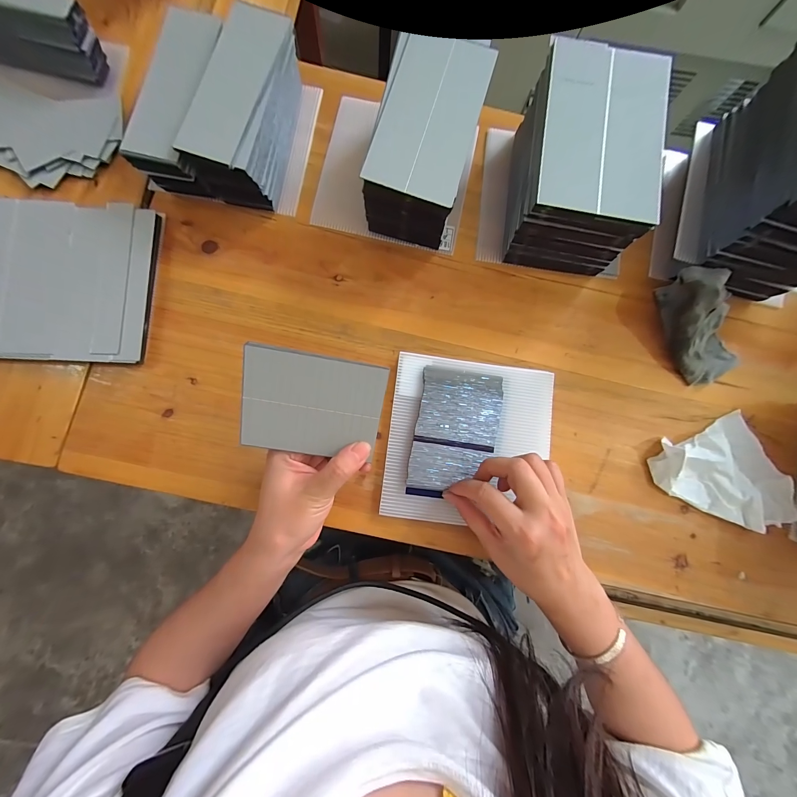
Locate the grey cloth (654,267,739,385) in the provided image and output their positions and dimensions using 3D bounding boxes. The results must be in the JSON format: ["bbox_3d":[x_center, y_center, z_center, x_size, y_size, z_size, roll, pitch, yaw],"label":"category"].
[{"bbox_3d":[0.320,-0.077,0.342,0.069,0.058,0.117,-14,84,-5],"label":"grey cloth"}]

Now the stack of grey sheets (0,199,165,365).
[{"bbox_3d":[-0.324,-0.114,0.328,0.156,0.015,0.156,2,83,-4],"label":"stack of grey sheets"}]

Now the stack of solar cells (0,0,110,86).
[{"bbox_3d":[-0.379,-0.363,0.328,0.154,0.064,0.031,10,83,-3],"label":"stack of solar cells"}]

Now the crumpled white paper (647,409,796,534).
[{"bbox_3d":[0.331,0.083,0.340,0.125,0.022,0.110,-18,85,-6],"label":"crumpled white paper"}]

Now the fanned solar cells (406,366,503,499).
[{"bbox_3d":[0.056,0.034,0.326,0.079,0.007,0.125,10,83,-2],"label":"fanned solar cells"}]

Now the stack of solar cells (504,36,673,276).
[{"bbox_3d":[0.173,-0.226,0.331,0.105,0.093,0.163,8,83,-3],"label":"stack of solar cells"}]

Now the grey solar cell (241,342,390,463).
[{"bbox_3d":[-0.064,0.006,0.251,0.100,0.004,0.077,10,108,-7],"label":"grey solar cell"}]

